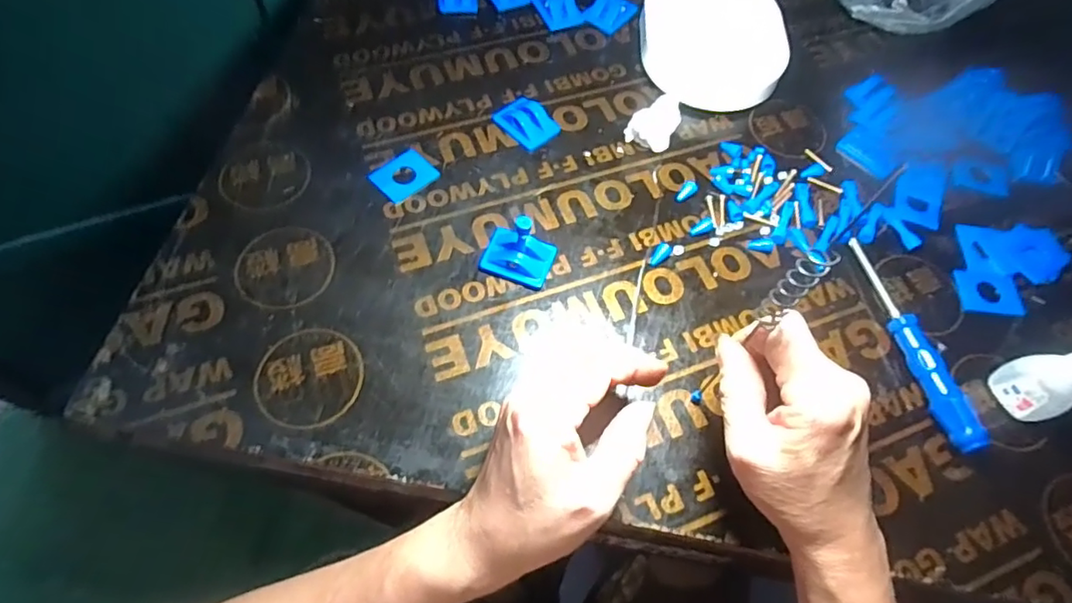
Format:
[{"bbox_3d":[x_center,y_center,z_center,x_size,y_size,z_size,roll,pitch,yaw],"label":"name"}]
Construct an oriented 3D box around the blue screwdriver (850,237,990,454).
[{"bbox_3d":[0.244,0.022,0.373,0.016,0.020,0.152,-9,63,-7],"label":"blue screwdriver"}]

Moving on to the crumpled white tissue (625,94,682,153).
[{"bbox_3d":[0.091,-0.138,0.439,0.033,0.028,0.035,26,64,11],"label":"crumpled white tissue"}]

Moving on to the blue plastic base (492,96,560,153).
[{"bbox_3d":[-0.007,-0.140,0.445,0.037,0.010,0.044,-39,70,-21],"label":"blue plastic base"}]

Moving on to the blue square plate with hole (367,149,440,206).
[{"bbox_3d":[-0.097,-0.093,0.416,0.035,0.004,0.043,41,67,17],"label":"blue square plate with hole"}]

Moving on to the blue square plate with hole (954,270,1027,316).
[{"bbox_3d":[0.323,-0.006,0.403,0.042,0.004,0.034,8,62,1],"label":"blue square plate with hole"}]

